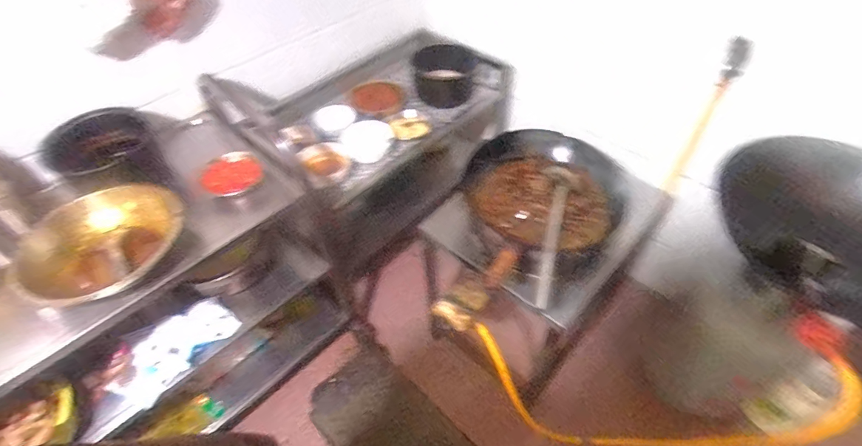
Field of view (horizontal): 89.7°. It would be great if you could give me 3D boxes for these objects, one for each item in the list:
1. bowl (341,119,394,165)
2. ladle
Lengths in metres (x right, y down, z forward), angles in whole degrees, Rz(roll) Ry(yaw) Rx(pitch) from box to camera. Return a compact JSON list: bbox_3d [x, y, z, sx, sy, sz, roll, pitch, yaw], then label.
[{"bbox_3d":[-0.187,-0.242,1.279,0.128,0.063,0.136,-1,49,1],"label":"bowl"},{"bbox_3d":[0.268,0.030,0.947,0.075,0.057,0.391,11,51,12],"label":"ladle"}]

